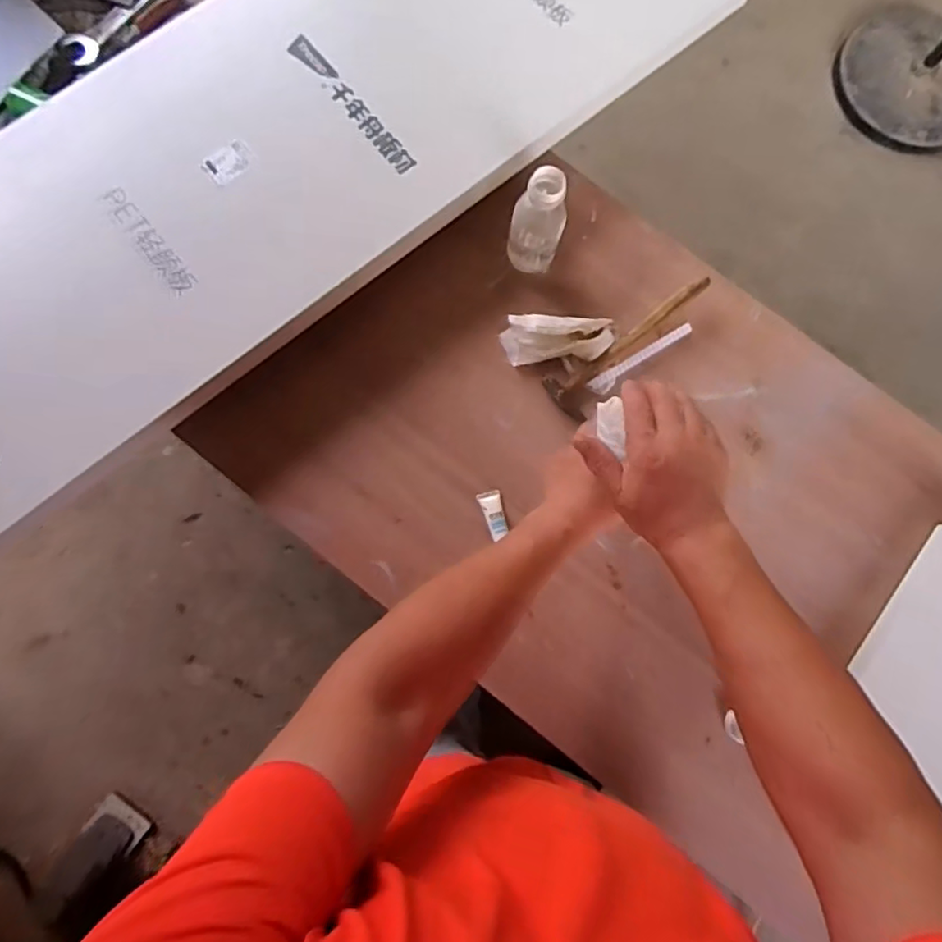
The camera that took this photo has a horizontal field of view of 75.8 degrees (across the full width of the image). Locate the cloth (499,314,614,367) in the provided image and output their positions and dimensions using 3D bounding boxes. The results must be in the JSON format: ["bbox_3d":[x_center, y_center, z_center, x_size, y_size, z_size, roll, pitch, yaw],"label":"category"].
[{"bbox_3d":[0.108,-0.164,0.741,0.143,0.034,0.058,-4,80,-2],"label":"cloth"}]

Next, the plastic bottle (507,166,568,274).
[{"bbox_3d":[0.077,-0.284,0.710,0.059,0.141,0.055,0,80,-2],"label":"plastic bottle"}]

